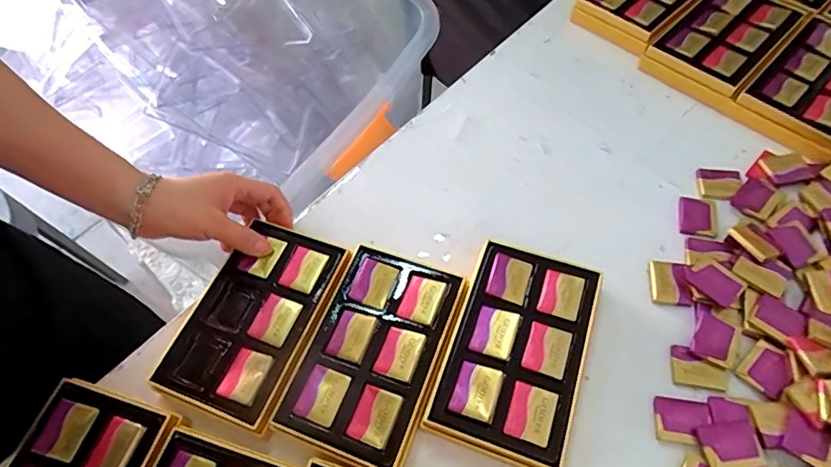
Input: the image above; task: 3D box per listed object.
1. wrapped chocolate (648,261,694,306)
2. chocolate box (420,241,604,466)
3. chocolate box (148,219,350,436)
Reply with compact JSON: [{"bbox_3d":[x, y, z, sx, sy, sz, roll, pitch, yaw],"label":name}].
[{"bbox_3d":[0.219,0.041,0.440,0.030,0.009,0.040,3,59,5],"label":"wrapped chocolate"},{"bbox_3d":[0.079,0.093,0.404,0.103,0.035,0.166,16,61,13],"label":"chocolate box"},{"bbox_3d":[-0.136,0.069,0.428,0.105,0.019,0.160,14,56,16],"label":"chocolate box"}]

